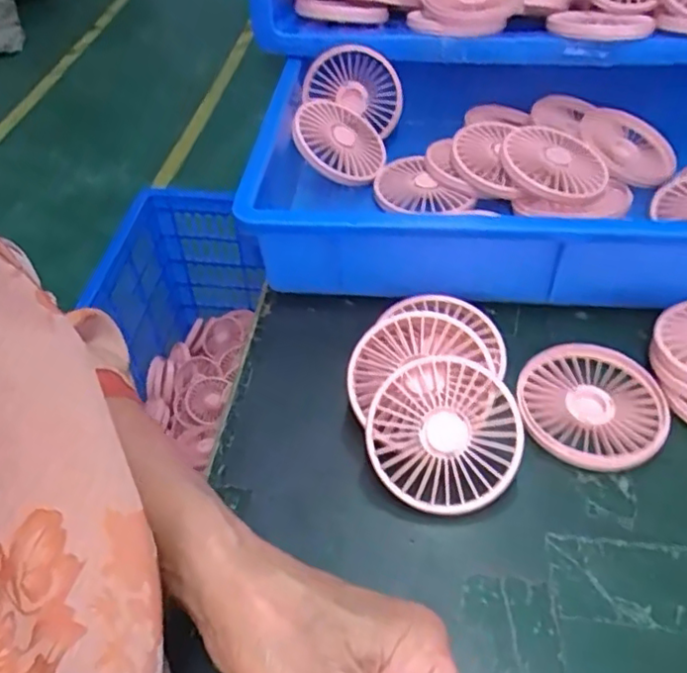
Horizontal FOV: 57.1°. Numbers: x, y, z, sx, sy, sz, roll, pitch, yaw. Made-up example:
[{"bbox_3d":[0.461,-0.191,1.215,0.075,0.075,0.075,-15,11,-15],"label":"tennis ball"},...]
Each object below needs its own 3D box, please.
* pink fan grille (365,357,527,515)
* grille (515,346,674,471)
[{"bbox_3d":[0.058,0.055,0.361,0.085,0.015,0.083,-1,79,5],"label":"pink fan grille"},{"bbox_3d":[0.156,0.045,0.396,0.087,0.018,0.084,0,47,7],"label":"grille"}]

